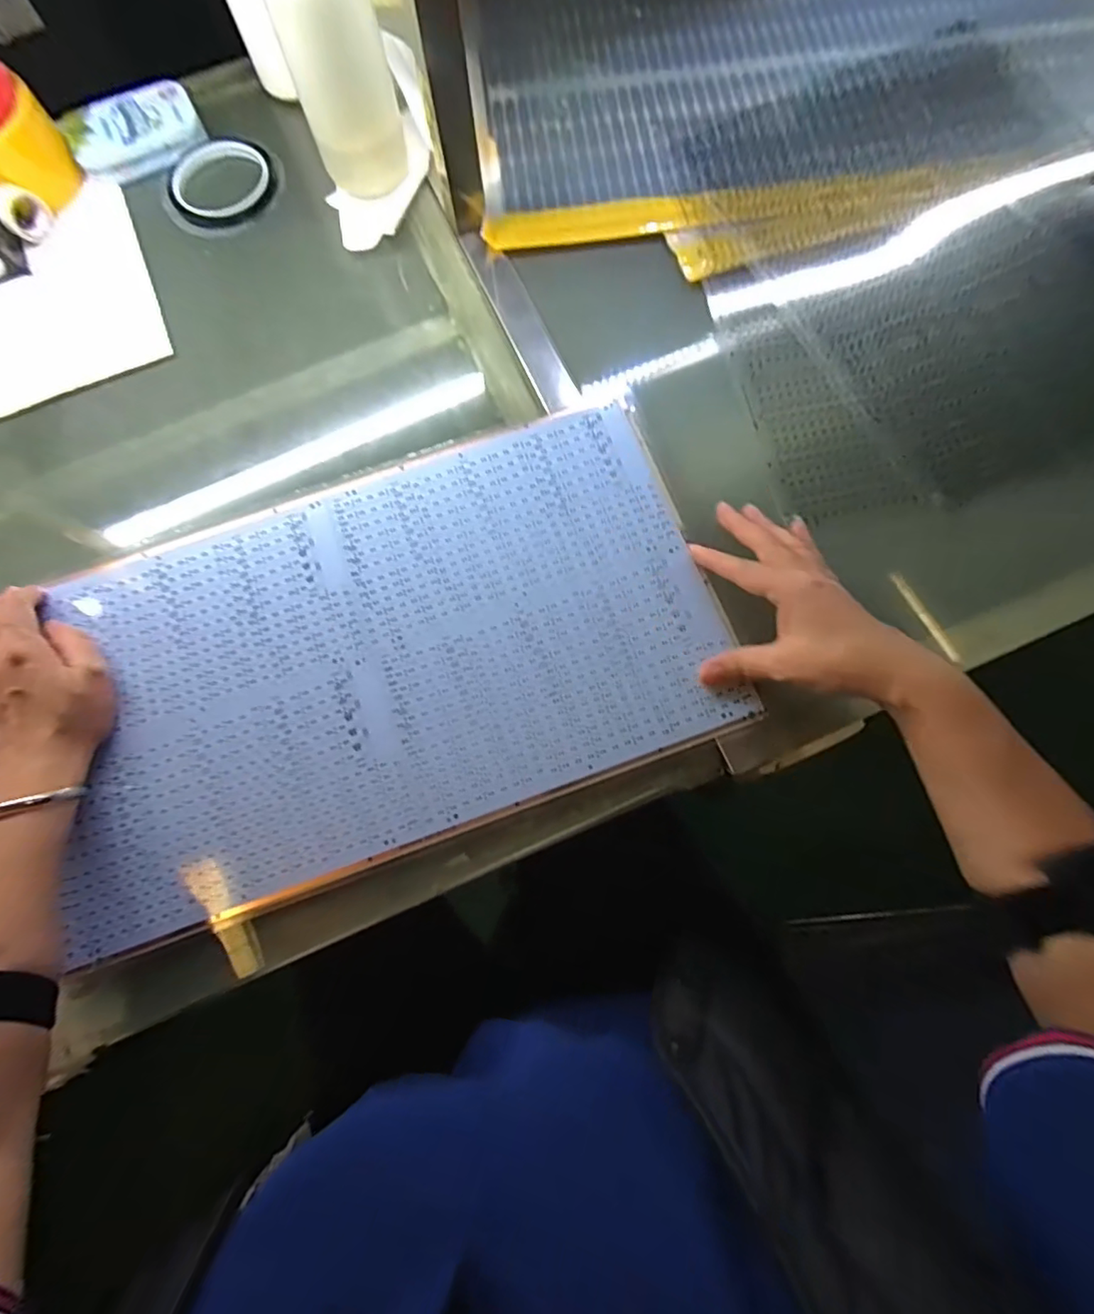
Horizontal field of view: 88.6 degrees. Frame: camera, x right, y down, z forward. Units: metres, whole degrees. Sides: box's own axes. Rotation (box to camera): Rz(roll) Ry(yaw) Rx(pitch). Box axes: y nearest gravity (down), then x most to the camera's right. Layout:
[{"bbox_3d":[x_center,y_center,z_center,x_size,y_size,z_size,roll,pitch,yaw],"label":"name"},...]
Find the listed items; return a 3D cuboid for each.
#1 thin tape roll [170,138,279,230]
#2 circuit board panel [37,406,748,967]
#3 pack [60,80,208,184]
[{"bbox_3d":[-0.283,-0.415,0.486,0.090,0.017,0.085,0,76,1],"label":"thin tape roll"},{"bbox_3d":[-0.110,-0.006,0.395,0.445,0.010,0.264,-19,76,-4],"label":"circuit board panel"},{"bbox_3d":[-0.358,-0.458,0.488,0.107,0.018,0.081,-29,77,-6],"label":"pack"}]

